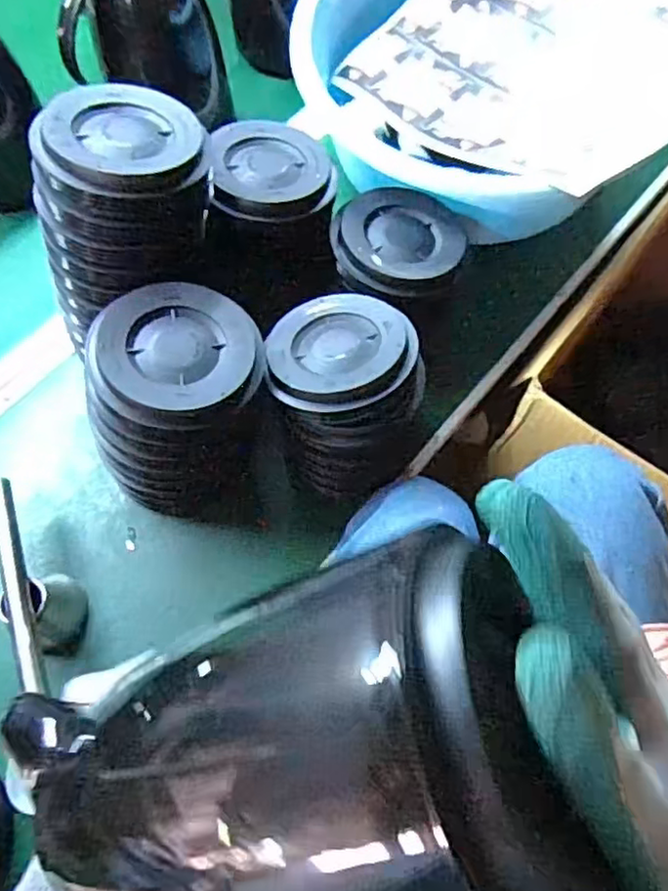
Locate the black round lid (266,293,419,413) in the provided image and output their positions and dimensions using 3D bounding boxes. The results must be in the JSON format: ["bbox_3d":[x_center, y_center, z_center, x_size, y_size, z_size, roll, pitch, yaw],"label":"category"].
[{"bbox_3d":[0.006,-0.076,0.498,0.108,0.025,0.108,-4,56,6],"label":"black round lid"}]

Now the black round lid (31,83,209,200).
[{"bbox_3d":[-0.148,-0.219,0.460,0.111,0.022,0.098,20,63,-9],"label":"black round lid"}]

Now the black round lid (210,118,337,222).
[{"bbox_3d":[-0.056,-0.237,0.541,0.108,0.024,0.095,-12,67,-15],"label":"black round lid"}]

